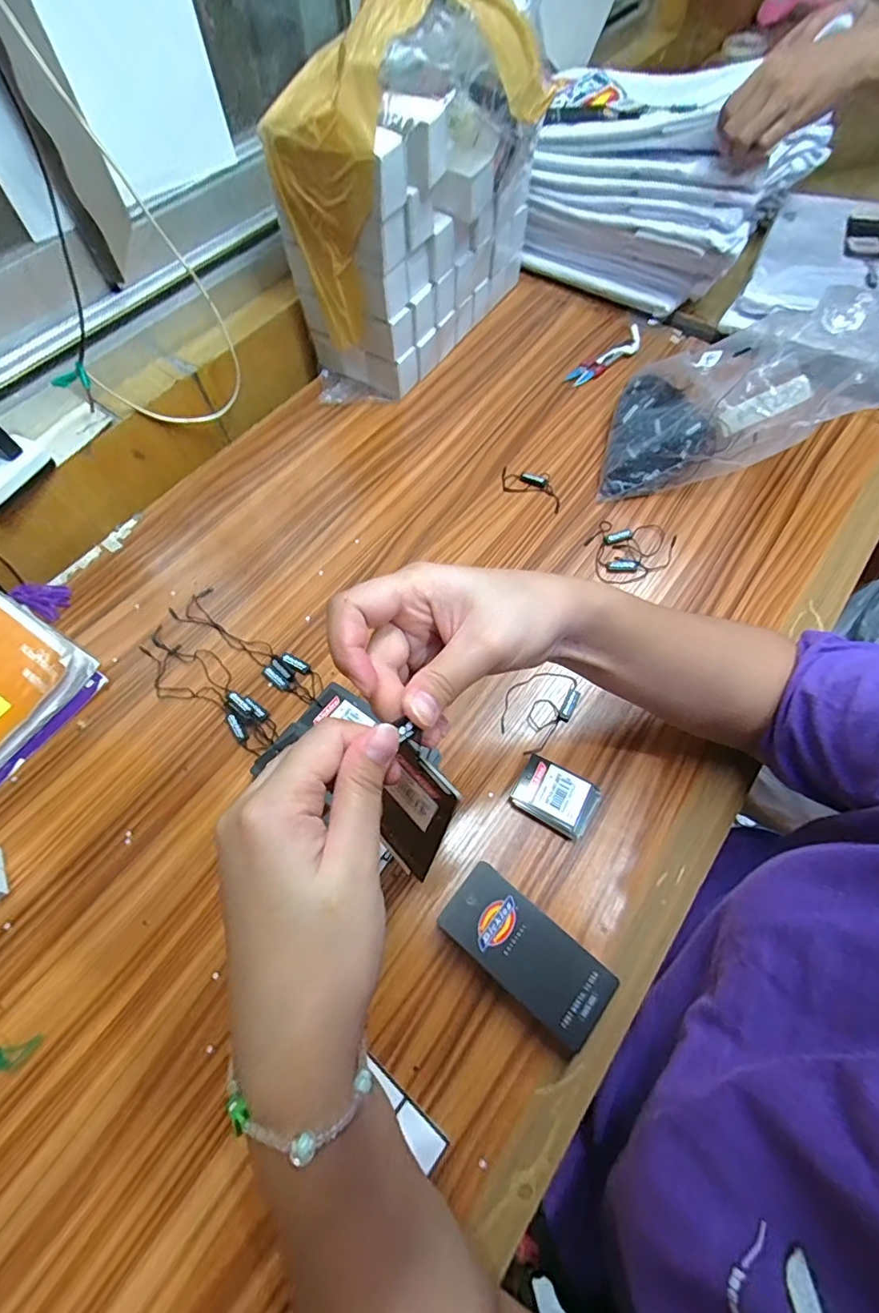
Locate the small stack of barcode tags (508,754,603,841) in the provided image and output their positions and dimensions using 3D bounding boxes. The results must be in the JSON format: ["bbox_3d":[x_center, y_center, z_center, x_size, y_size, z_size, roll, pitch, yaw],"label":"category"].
[{"bbox_3d":[0.088,0.106,0.384,0.060,0.016,0.044,28,68,14],"label":"small stack of barcode tags"}]

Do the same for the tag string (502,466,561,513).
[{"bbox_3d":[0.097,-0.179,0.531,0.071,0.005,0.038,23,67,12],"label":"tag string"}]

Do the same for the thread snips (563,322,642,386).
[{"bbox_3d":[0.204,-0.361,0.611,0.127,0.012,0.032,-37,69,-16],"label":"thread snips"}]

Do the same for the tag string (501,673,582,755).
[{"bbox_3d":[0.081,0.042,0.421,0.052,0.007,0.073,31,68,15],"label":"tag string"}]

